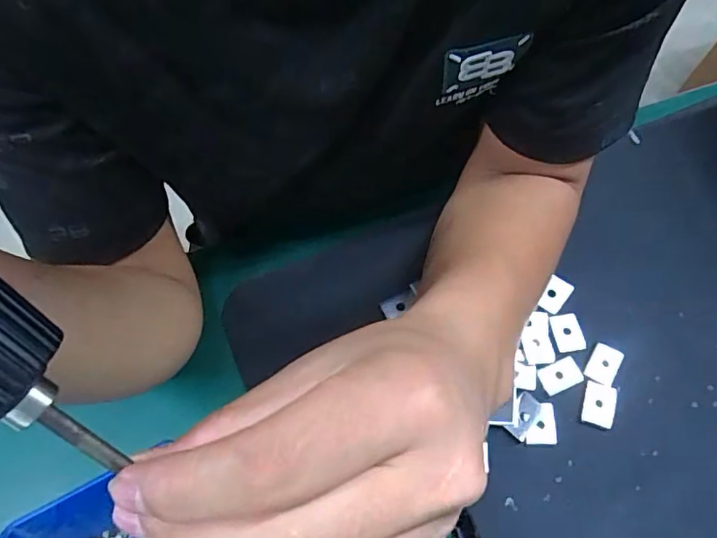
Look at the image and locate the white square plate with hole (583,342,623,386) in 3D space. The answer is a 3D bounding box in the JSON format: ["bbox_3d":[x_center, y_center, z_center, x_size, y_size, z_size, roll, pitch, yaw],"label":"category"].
[{"bbox_3d":[0.174,0.068,0.371,0.020,0.004,0.027,26,78,22],"label":"white square plate with hole"}]

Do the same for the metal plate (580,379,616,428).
[{"bbox_3d":[0.164,0.093,0.359,0.020,0.006,0.028,16,65,9],"label":"metal plate"}]

